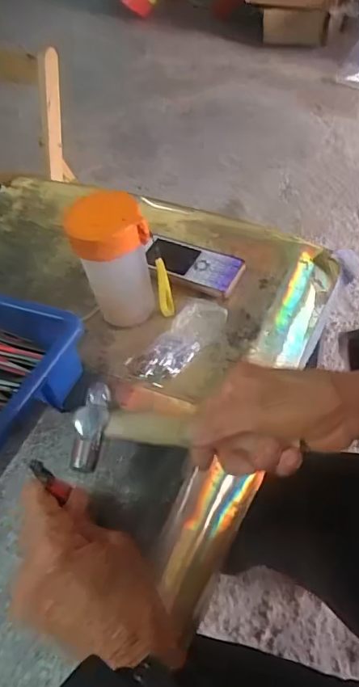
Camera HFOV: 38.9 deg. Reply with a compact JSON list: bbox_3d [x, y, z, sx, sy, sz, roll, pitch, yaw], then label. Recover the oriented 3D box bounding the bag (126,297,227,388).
[{"bbox_3d":[-0.002,-0.004,0.514,0.104,0.022,0.052,-40,58,-23],"label":"bag"}]

